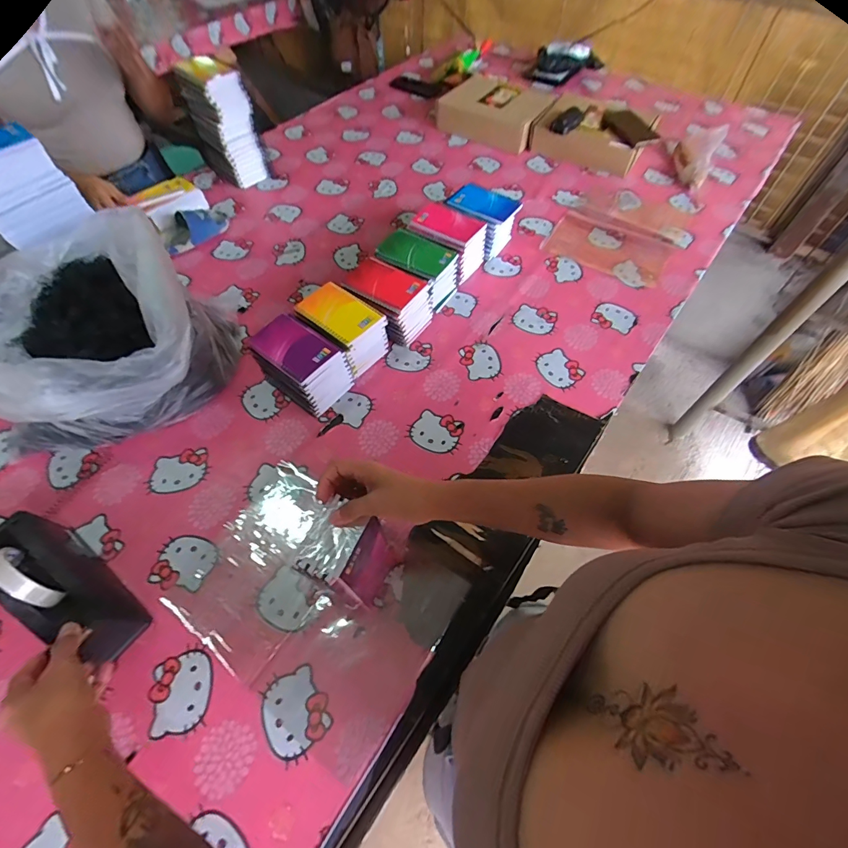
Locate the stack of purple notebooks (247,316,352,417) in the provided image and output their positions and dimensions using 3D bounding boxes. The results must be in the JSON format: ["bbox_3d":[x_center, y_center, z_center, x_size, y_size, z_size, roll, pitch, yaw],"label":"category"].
[{"bbox_3d":[-0.196,-0.097,0.672,0.135,0.106,0.094,33,64,20],"label":"stack of purple notebooks"}]

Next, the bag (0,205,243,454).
[{"bbox_3d":[-0.503,-0.136,0.643,0.323,0.213,0.295,-6,58,-3],"label":"bag"}]

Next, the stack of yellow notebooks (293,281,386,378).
[{"bbox_3d":[-0.140,-0.159,0.713,0.132,0.101,0.099,32,63,19],"label":"stack of yellow notebooks"}]

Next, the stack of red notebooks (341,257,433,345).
[{"bbox_3d":[-0.067,-0.218,0.752,0.135,0.101,0.107,26,61,16],"label":"stack of red notebooks"}]

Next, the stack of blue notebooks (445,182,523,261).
[{"bbox_3d":[0.118,-0.427,0.883,0.138,0.104,0.108,27,62,17],"label":"stack of blue notebooks"}]

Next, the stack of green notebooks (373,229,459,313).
[{"bbox_3d":[-0.014,-0.298,0.804,0.140,0.099,0.106,30,63,18],"label":"stack of green notebooks"}]

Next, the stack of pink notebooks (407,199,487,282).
[{"bbox_3d":[0.045,-0.370,0.849,0.135,0.095,0.105,31,63,19],"label":"stack of pink notebooks"}]

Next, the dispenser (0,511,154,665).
[{"bbox_3d":[-0.444,0.198,0.493,0.205,0.120,0.072,32,63,19],"label":"dispenser"}]

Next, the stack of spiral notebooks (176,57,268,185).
[{"bbox_3d":[-0.481,-0.716,0.987,0.156,0.248,0.097,37,65,21],"label":"stack of spiral notebooks"}]

